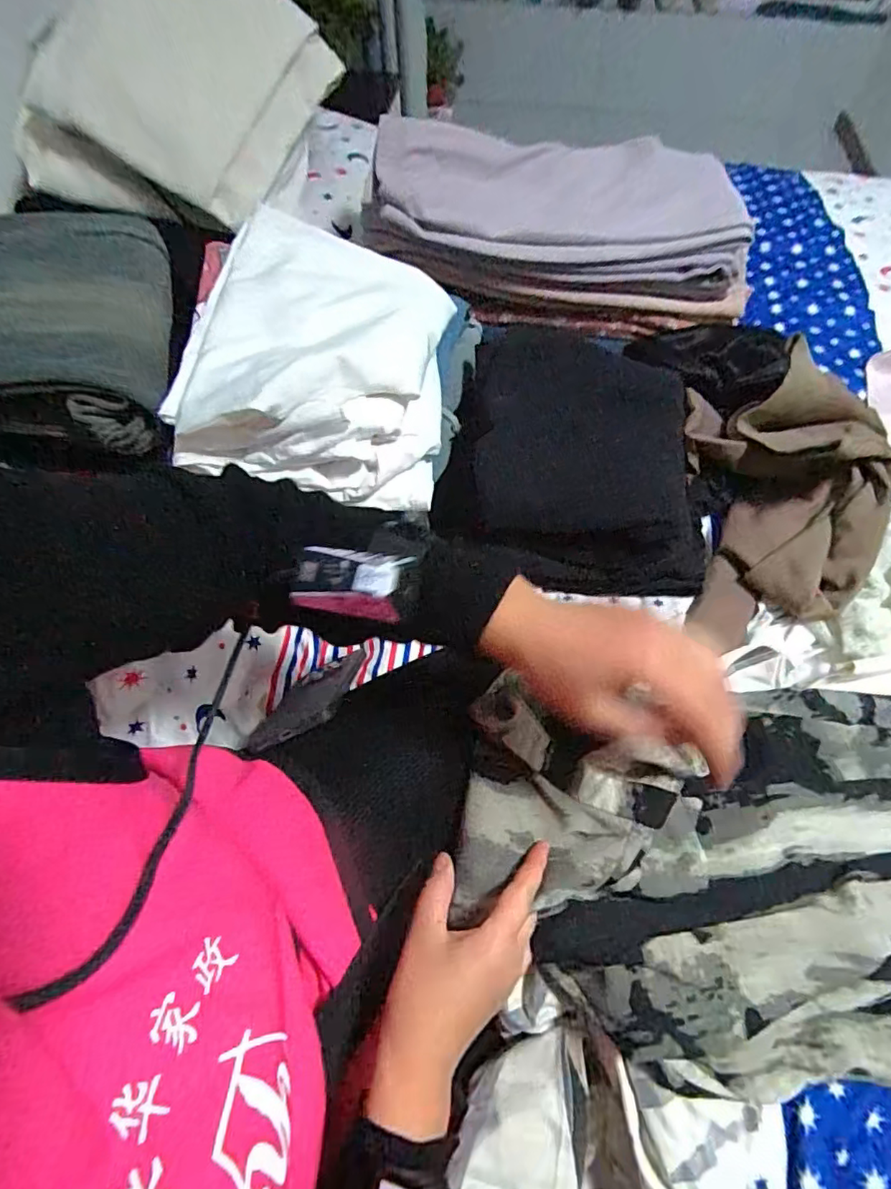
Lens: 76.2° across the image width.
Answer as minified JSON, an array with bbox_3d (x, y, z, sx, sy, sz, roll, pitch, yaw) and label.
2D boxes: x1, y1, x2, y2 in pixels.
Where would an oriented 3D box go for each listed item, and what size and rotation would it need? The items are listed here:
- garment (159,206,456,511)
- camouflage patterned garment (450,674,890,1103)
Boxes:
[{"bbox_3d":[-0.119,-0.230,0.547,0.232,0.100,0.277,5,60,3],"label":"garment"},{"bbox_3d":[0.261,0.200,0.419,0.504,0.084,0.268,8,60,-8],"label":"camouflage patterned garment"}]

